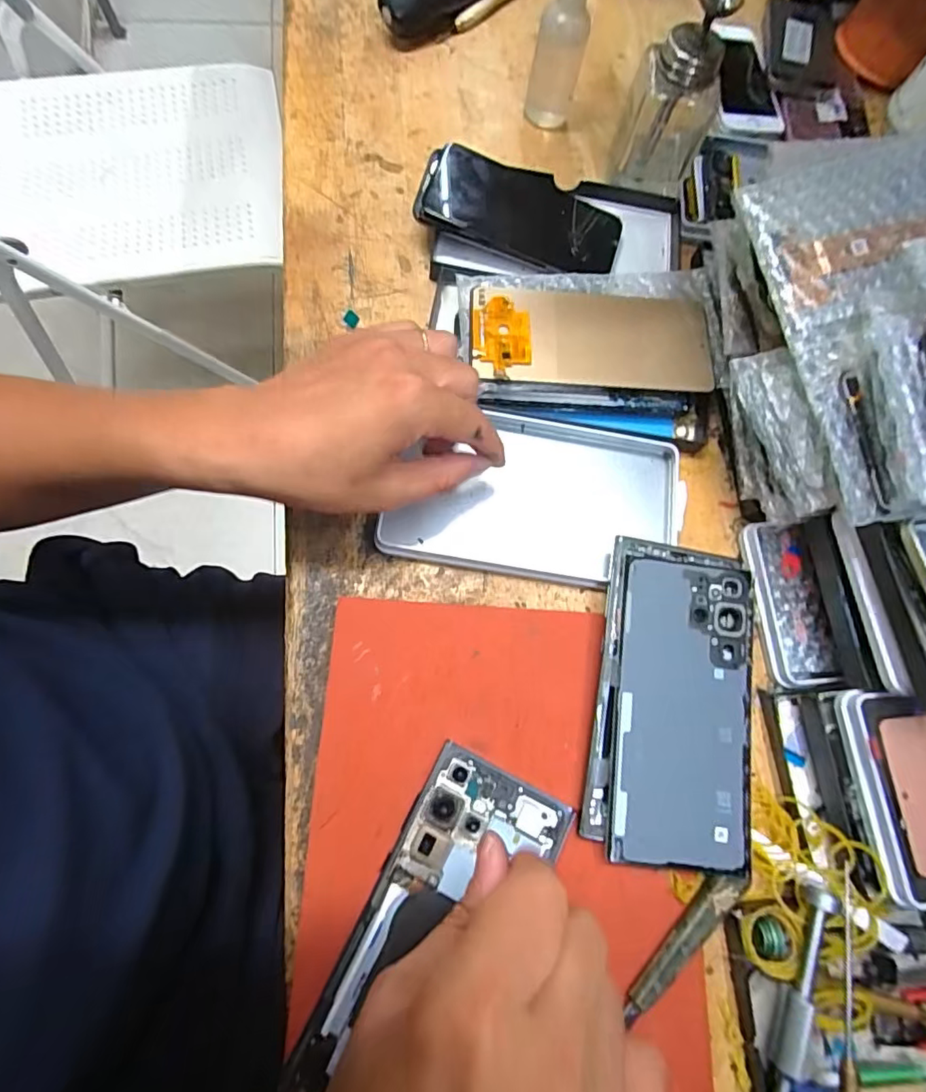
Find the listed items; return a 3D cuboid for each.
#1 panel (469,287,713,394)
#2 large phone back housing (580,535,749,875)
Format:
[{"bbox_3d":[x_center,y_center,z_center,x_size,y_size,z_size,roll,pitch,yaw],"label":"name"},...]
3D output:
[{"bbox_3d":[0.084,-0.135,0.351,0.155,0.005,0.070,2,73,-4],"label":"panel"},{"bbox_3d":[0.115,0.084,0.297,0.084,0.016,0.167,9,74,1],"label":"large phone back housing"}]

